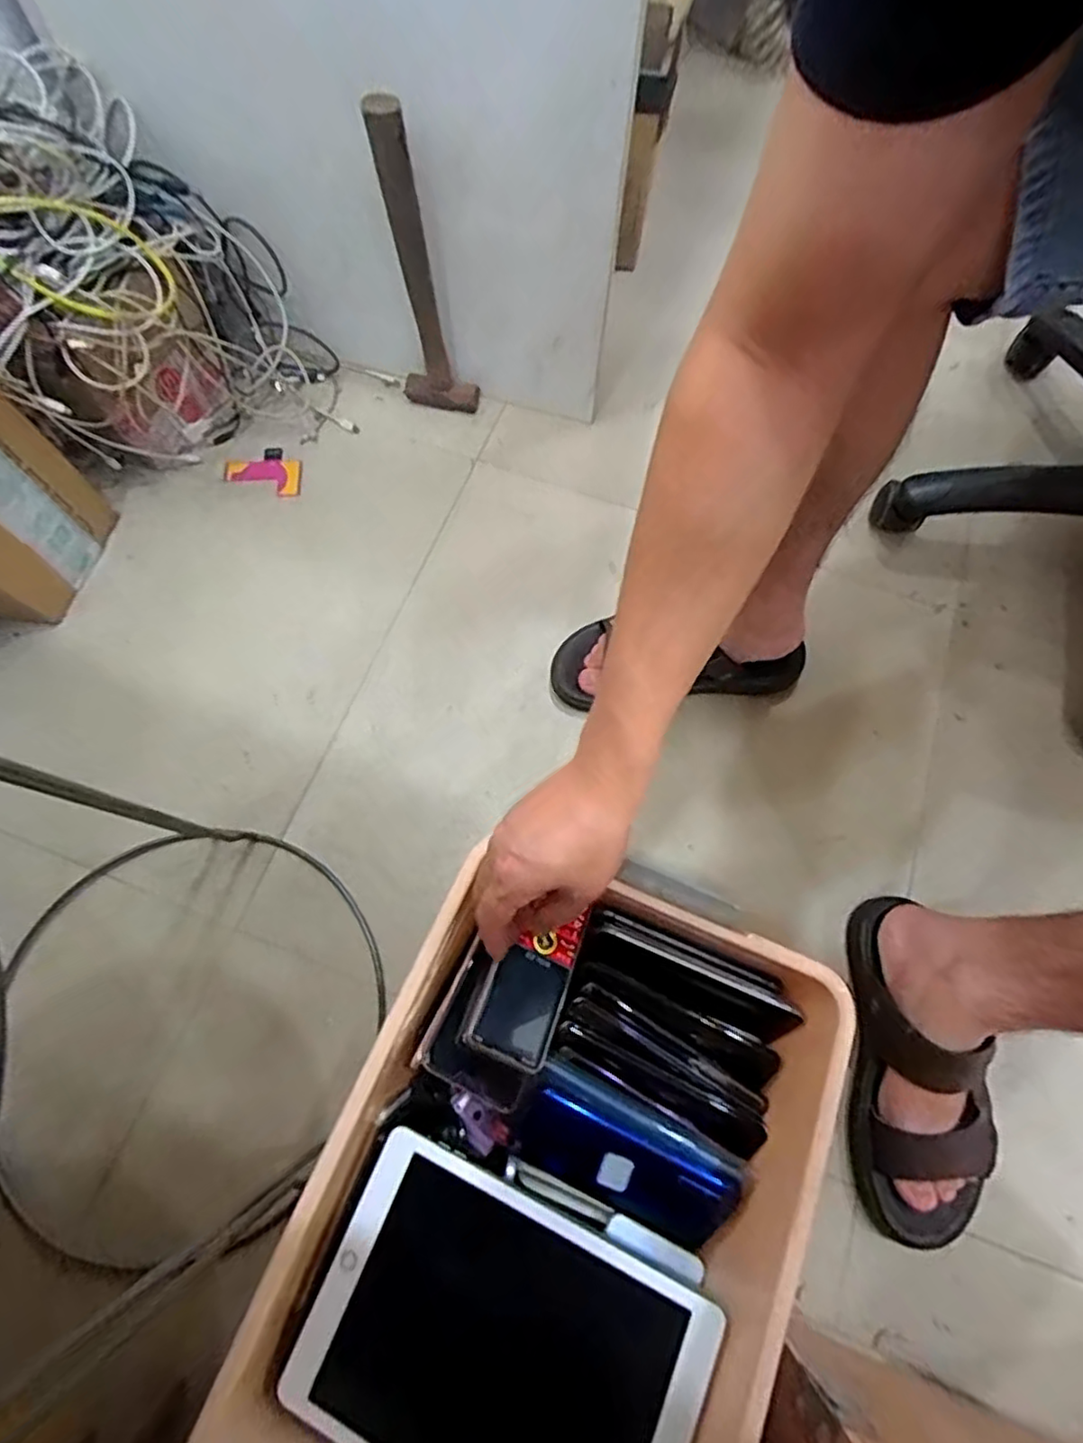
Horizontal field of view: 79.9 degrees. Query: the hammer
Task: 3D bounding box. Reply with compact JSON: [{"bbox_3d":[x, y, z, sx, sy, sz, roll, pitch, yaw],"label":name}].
[{"bbox_3d":[-0.121,-0.459,0.687,0.082,0.326,0.033,-5,70,-3],"label":"hammer"}]

